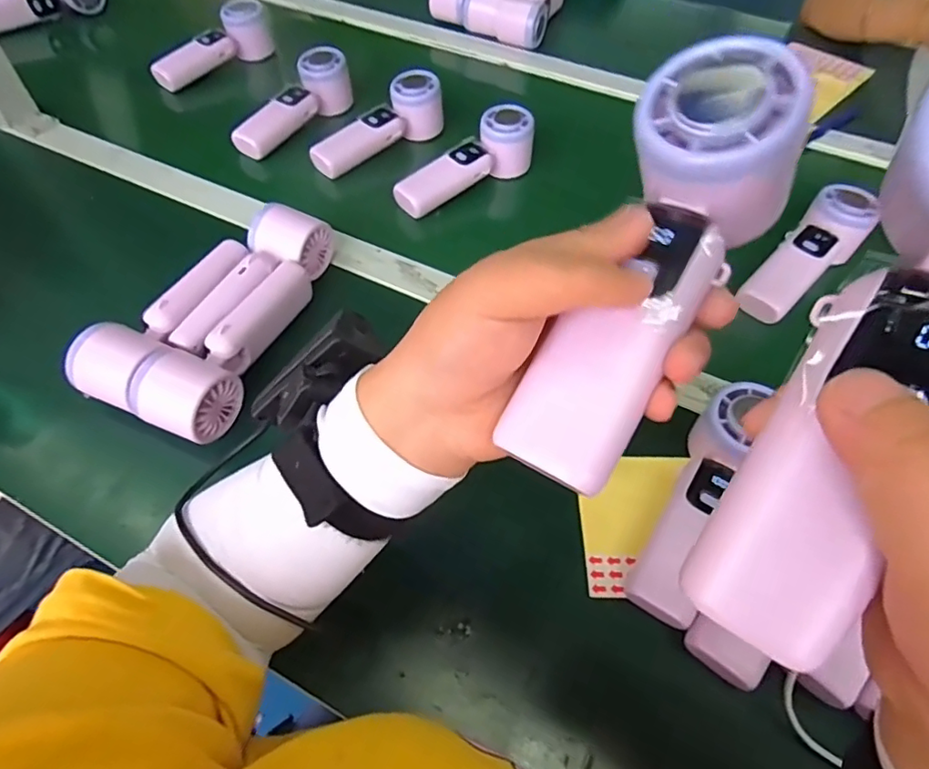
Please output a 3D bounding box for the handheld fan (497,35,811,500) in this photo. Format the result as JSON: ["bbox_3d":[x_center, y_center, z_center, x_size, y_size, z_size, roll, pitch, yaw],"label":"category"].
[{"bbox_3d":[0.068,-0.041,0.203,0.054,0.038,0.163,27,88,16],"label":"handheld fan"}]

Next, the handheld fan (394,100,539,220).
[{"bbox_3d":[0.004,-0.224,0.579,0.170,0.060,0.064,-38,65,-24],"label":"handheld fan"}]

